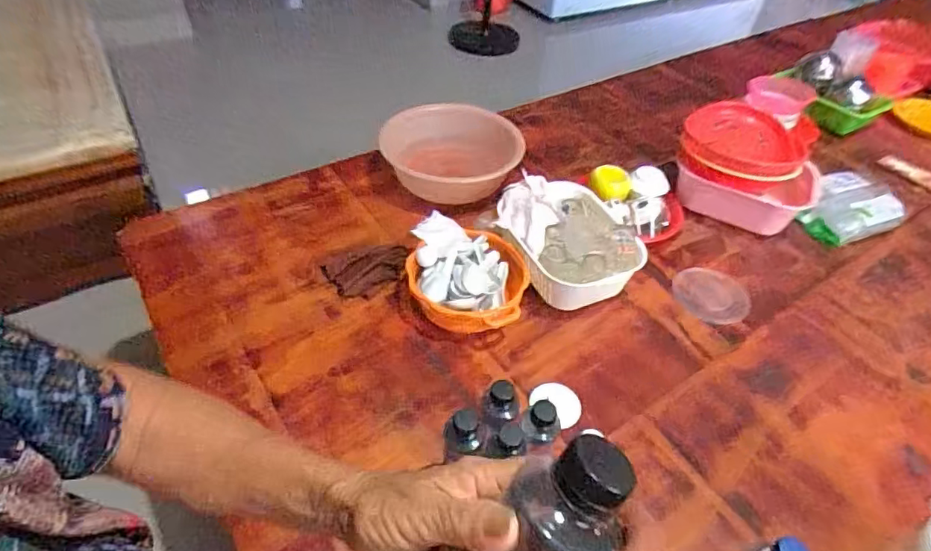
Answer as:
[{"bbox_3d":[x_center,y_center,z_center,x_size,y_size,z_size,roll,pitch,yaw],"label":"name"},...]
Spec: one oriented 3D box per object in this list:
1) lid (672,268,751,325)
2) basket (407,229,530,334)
[{"bbox_3d":[0.498,0.037,1.079,0.145,0.005,0.145,2,45,-2],"label":"lid"},{"bbox_3d":[0.002,0.016,0.991,0.219,0.080,0.217,5,45,1],"label":"basket"}]

